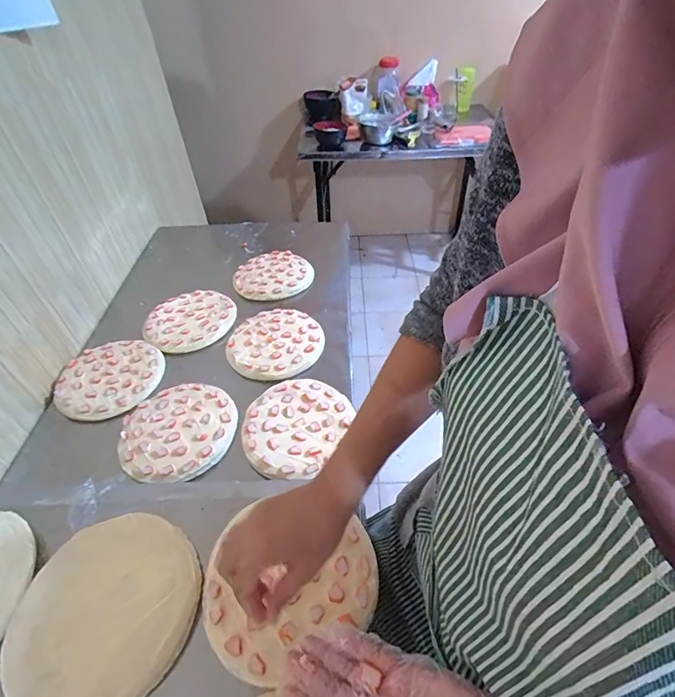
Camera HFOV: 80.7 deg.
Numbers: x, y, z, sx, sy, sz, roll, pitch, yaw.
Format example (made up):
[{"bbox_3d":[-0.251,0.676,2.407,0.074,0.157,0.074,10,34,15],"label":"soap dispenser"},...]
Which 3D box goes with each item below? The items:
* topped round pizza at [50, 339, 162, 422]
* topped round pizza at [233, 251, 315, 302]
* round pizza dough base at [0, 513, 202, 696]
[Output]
[{"bbox_3d":[-0.453,0.053,0.794,0.183,0.023,0.200,-2,47,2],"label":"topped round pizza"},{"bbox_3d":[-0.164,-0.190,1.025,0.195,0.026,0.180,0,47,3],"label":"topped round pizza"},{"bbox_3d":[-0.260,0.285,0.445,0.191,0.013,0.191,-2,47,2],"label":"round pizza dough base"}]

